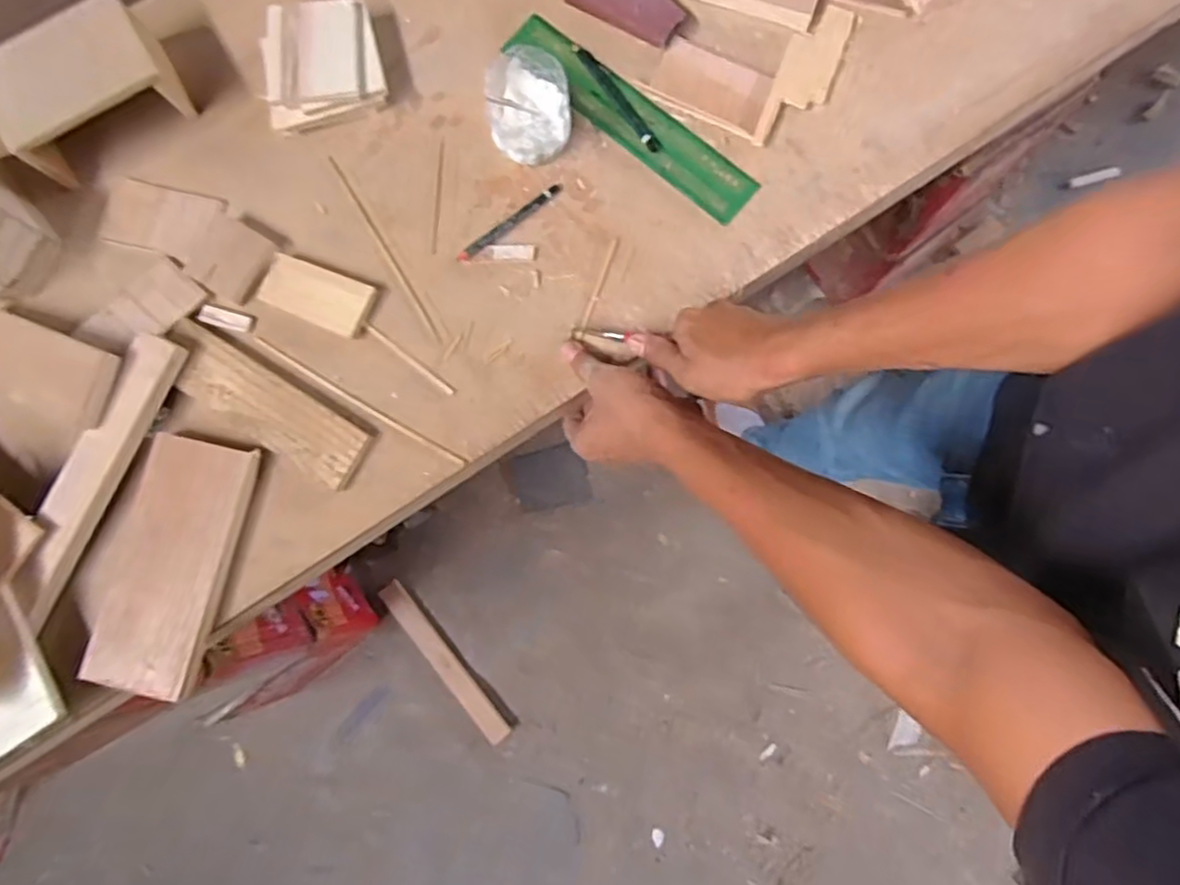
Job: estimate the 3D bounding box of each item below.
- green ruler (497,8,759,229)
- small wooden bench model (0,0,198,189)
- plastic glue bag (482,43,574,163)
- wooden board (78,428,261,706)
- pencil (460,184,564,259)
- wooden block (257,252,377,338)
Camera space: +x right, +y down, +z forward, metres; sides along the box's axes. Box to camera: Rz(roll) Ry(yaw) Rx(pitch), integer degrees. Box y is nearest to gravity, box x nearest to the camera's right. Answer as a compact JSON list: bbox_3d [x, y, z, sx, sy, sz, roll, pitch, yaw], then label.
[{"bbox_3d":[0.033,-0.280,0.588,0.251,0.008,0.049,40,87,7],"label":"green ruler"},{"bbox_3d":[-0.423,-0.295,0.577,0.138,0.069,0.096,-36,81,-2],"label":"small wooden bench model"},{"bbox_3d":[-0.051,-0.280,0.569,0.068,0.046,0.083,-11,82,1],"label":"plastic glue bag"},{"bbox_3d":[-0.326,0.093,0.532,0.089,0.015,0.192,12,82,6],"label":"wooden board"},{"bbox_3d":[-0.067,-0.185,0.574,0.105,0.009,0.012,-40,80,-3],"label":"pencil"},{"bbox_3d":[-0.225,-0.122,0.566,0.088,0.012,0.045,21,83,7],"label":"wooden block"}]

